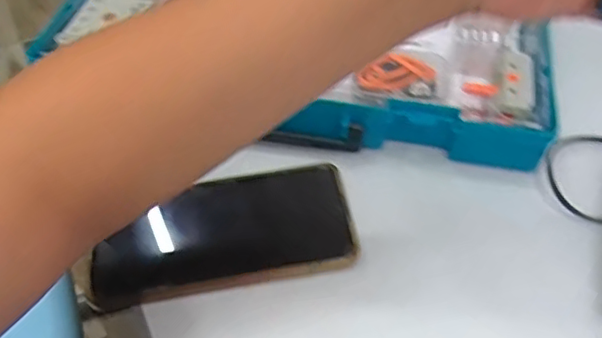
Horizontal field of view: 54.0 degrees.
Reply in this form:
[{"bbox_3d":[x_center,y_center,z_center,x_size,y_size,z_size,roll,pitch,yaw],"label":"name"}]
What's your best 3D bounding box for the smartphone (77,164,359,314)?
[{"bbox_3d":[-0.050,0.038,0.360,0.159,0.012,0.070,-9,60,-6],"label":"smartphone"}]

